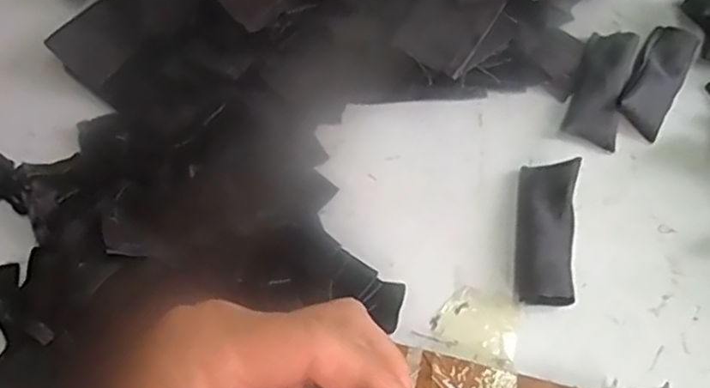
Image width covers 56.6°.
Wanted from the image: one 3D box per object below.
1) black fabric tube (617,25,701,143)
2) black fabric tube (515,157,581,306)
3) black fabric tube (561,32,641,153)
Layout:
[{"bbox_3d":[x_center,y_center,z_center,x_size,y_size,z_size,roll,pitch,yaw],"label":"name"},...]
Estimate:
[{"bbox_3d":[0.241,-0.096,0.519,0.040,0.025,0.107,30,67,14],"label":"black fabric tube"},{"bbox_3d":[0.133,0.027,0.458,0.038,0.024,0.103,8,63,4],"label":"black fabric tube"},{"bbox_3d":[0.194,-0.086,0.514,0.039,0.023,0.100,20,65,10],"label":"black fabric tube"}]

